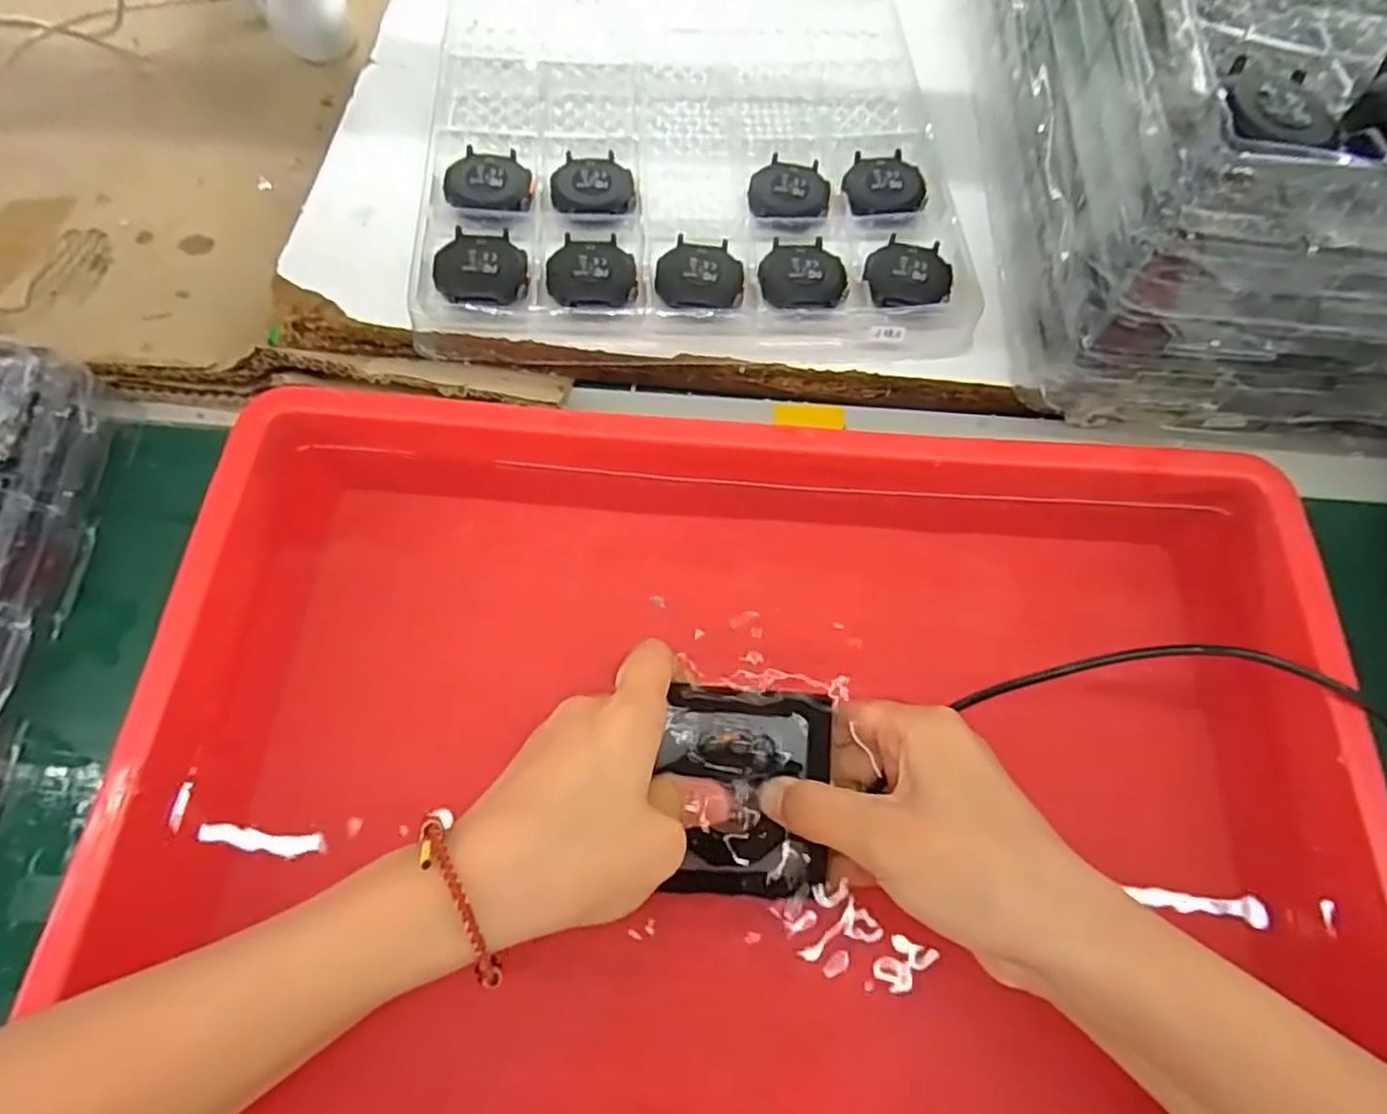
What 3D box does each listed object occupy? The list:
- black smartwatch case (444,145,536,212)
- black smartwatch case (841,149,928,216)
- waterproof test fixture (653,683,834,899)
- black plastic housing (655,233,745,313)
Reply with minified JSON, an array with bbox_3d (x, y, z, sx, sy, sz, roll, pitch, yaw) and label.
[{"bbox_3d":[-0.116,-0.217,0.408,0.048,0.008,0.051,-4,67,-4],"label":"black smartwatch case"},{"bbox_3d":[0.114,-0.223,0.427,0.048,0.008,0.055,-5,67,-5],"label":"black smartwatch case"},{"bbox_3d":[0.021,0.088,0.270,0.060,0.011,0.074,6,67,0],"label":"waterproof test fixture"},{"bbox_3d":[0.004,-0.155,0.390,0.047,0.005,0.054,3,67,-1],"label":"black plastic housing"}]

